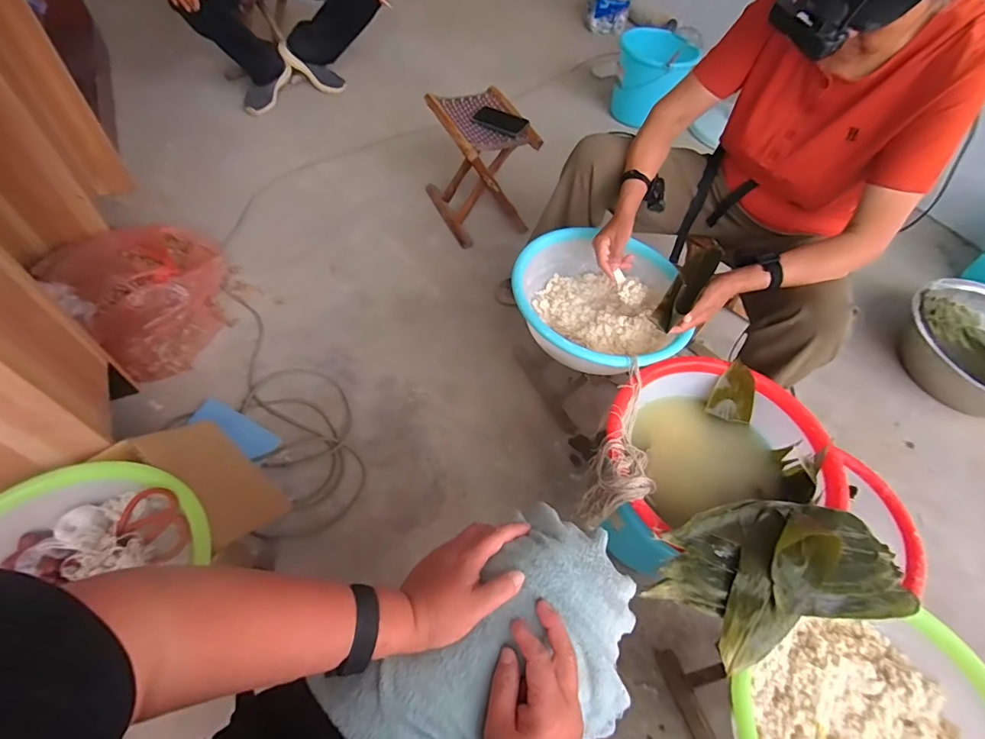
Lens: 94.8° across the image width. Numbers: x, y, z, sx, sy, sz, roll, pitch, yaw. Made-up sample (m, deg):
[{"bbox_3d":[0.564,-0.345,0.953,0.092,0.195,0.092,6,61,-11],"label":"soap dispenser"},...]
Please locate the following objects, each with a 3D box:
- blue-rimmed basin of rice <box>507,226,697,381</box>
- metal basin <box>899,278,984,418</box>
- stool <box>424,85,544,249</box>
[{"bbox_3d":[0.215,-0.138,0.950,0.336,0.115,0.359,3,57,-4],"label":"blue-rimmed basin of rice"},{"bbox_3d":[1.411,-0.055,1.287,0.451,0.149,0.448,3,57,-4],"label":"metal basin"},{"bbox_3d":[-0.051,-0.669,1.503,0.266,0.328,0.358,-14,60,-15],"label":"stool"}]

